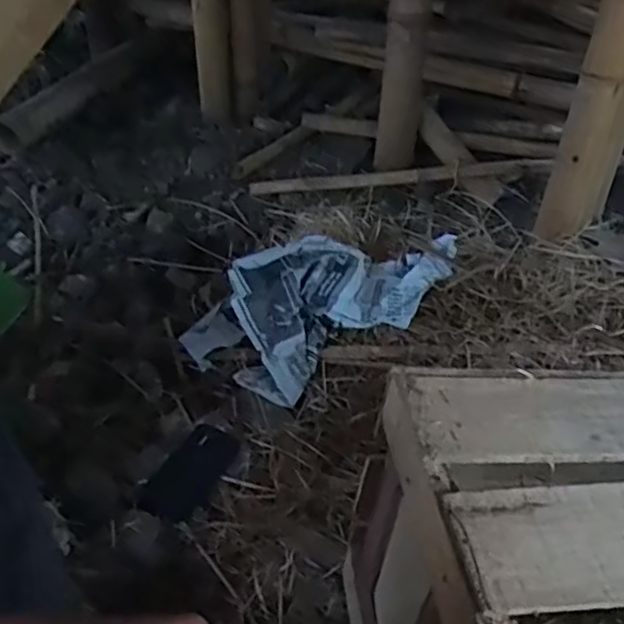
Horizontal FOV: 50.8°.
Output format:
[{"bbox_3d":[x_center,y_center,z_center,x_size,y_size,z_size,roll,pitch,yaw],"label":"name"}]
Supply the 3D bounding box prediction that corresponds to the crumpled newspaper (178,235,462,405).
[{"bbox_3d":[0.050,-0.044,1.211,0.553,0.146,0.244,-27,49,-32],"label":"crumpled newspaper"}]

